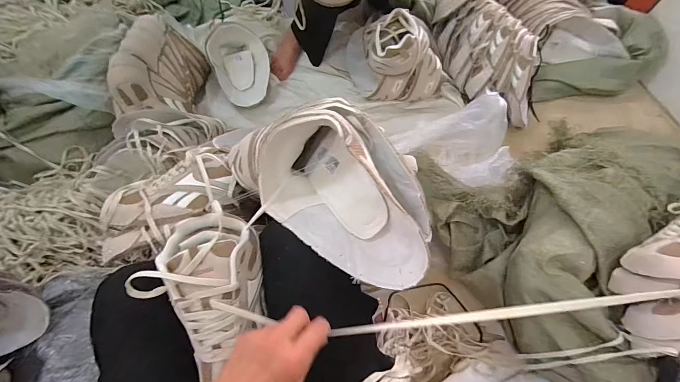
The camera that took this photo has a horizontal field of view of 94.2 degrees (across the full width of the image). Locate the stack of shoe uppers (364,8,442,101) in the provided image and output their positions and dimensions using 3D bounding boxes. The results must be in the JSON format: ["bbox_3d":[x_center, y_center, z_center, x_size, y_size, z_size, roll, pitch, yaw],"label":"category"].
[{"bbox_3d":[0.178,-0.365,0.881,0.198,0.202,0.145,-6,67,0],"label":"stack of shoe uppers"}]

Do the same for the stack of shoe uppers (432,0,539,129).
[{"bbox_3d":[0.417,-0.429,0.945,0.217,0.149,0.503,-20,68,-6],"label":"stack of shoe uppers"}]

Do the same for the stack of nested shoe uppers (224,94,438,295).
[{"bbox_3d":[0.017,0.002,0.385,0.233,0.113,0.158,36,73,15],"label":"stack of nested shoe uppers"}]

